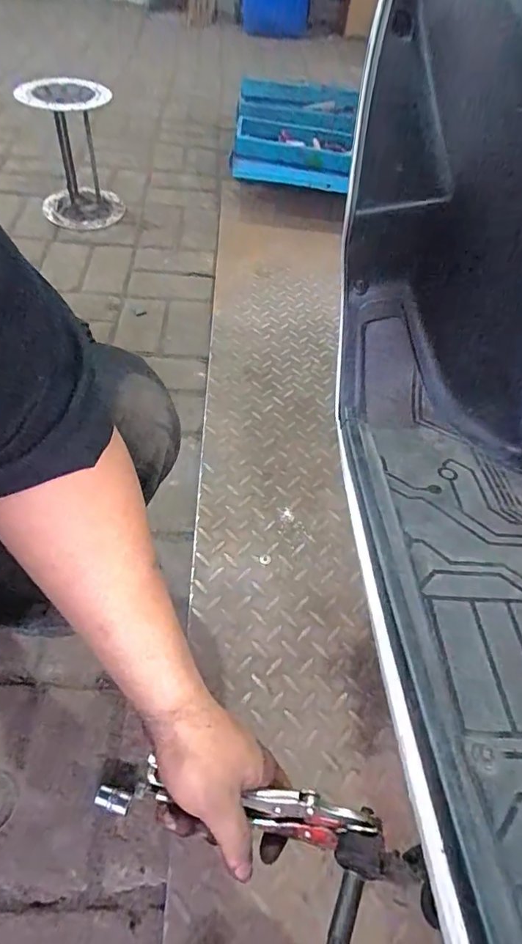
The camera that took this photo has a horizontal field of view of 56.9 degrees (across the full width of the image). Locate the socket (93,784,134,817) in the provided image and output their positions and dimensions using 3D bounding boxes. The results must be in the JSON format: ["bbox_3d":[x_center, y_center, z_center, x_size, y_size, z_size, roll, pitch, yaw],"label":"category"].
[{"bbox_3d":[-0.169,0.377,0.555,0.042,0.020,0.024,14,52,4],"label":"socket"}]

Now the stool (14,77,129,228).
[{"bbox_3d":[-0.492,-0.839,1.268,0.217,0.287,0.209,-14,56,-16],"label":"stool"}]

